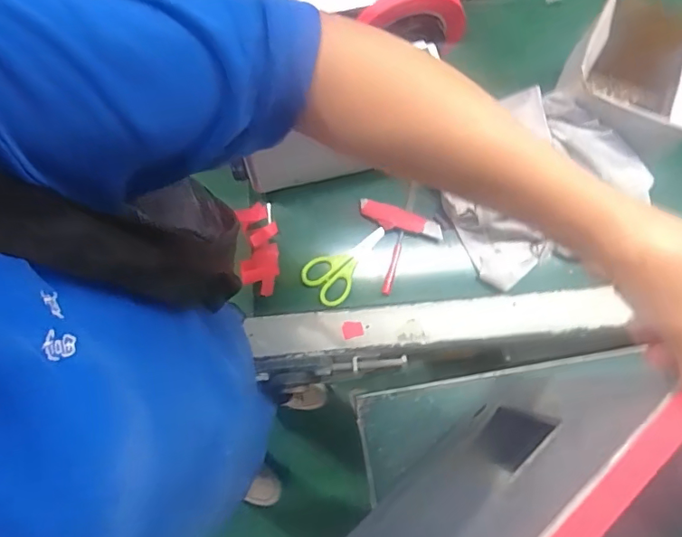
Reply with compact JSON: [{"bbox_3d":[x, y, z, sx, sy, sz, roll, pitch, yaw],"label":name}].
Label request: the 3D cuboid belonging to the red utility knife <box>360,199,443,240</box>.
[{"bbox_3d":[0.069,-0.055,0.589,0.098,0.010,0.025,15,78,5],"label":"red utility knife"}]

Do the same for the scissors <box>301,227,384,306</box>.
[{"bbox_3d":[0.011,-0.002,0.585,0.106,0.006,0.057,-31,78,-6],"label":"scissors"}]

